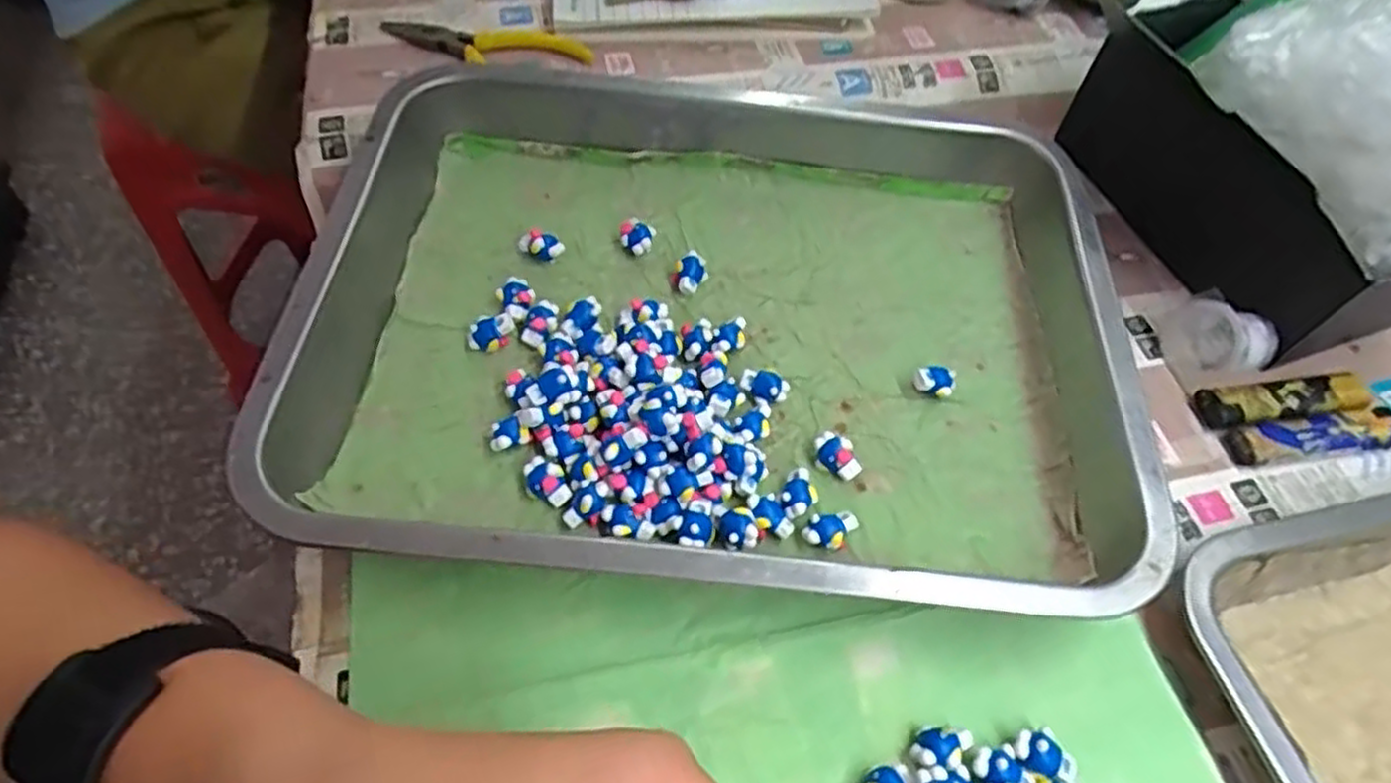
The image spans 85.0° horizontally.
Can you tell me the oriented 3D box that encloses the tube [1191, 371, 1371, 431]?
[{"bbox_3d":[0.277,0.005,0.358,0.080,0.011,0.023,-7,58,-8],"label":"tube"}]

